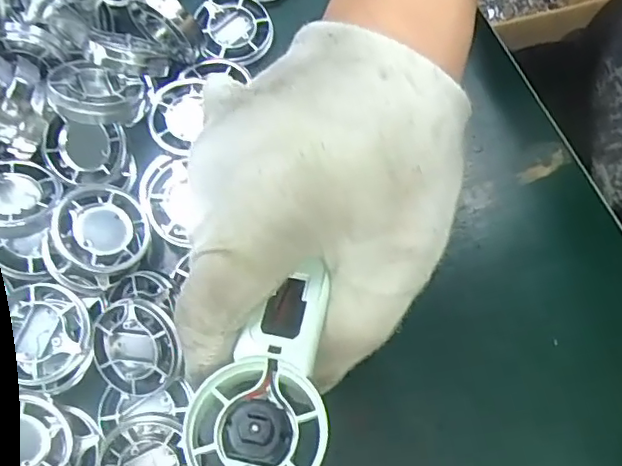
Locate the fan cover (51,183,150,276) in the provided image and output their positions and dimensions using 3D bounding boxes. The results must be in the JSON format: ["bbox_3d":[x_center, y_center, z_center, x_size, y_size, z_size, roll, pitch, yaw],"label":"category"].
[{"bbox_3d":[-0.088,-0.001,0.247,0.036,0.015,0.037,-36,79,-10],"label":"fan cover"}]

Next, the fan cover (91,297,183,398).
[{"bbox_3d":[-0.069,0.045,0.232,0.034,0.009,0.037,-7,95,15],"label":"fan cover"}]

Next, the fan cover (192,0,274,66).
[{"bbox_3d":[-0.037,-0.101,0.290,0.035,0.008,0.039,-19,76,-6],"label":"fan cover"}]

